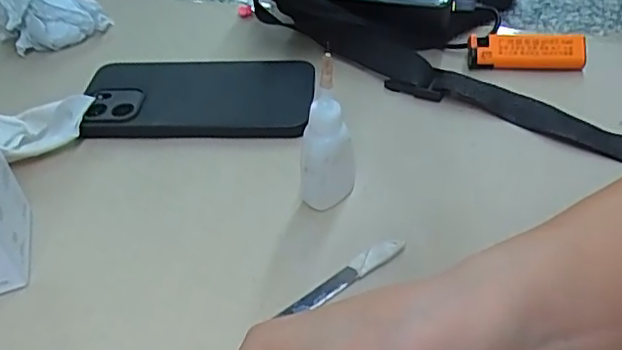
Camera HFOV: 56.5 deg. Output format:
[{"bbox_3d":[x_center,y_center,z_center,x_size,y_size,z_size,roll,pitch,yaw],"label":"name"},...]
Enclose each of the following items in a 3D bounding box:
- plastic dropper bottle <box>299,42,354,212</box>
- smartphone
[{"bbox_3d":[0.009,-0.022,0.310,0.028,0.091,0.032,0,44,4],"label":"plastic dropper bottle"},{"bbox_3d":[-0.080,-0.056,0.408,0.162,0.015,0.082,2,44,6],"label":"smartphone"}]

